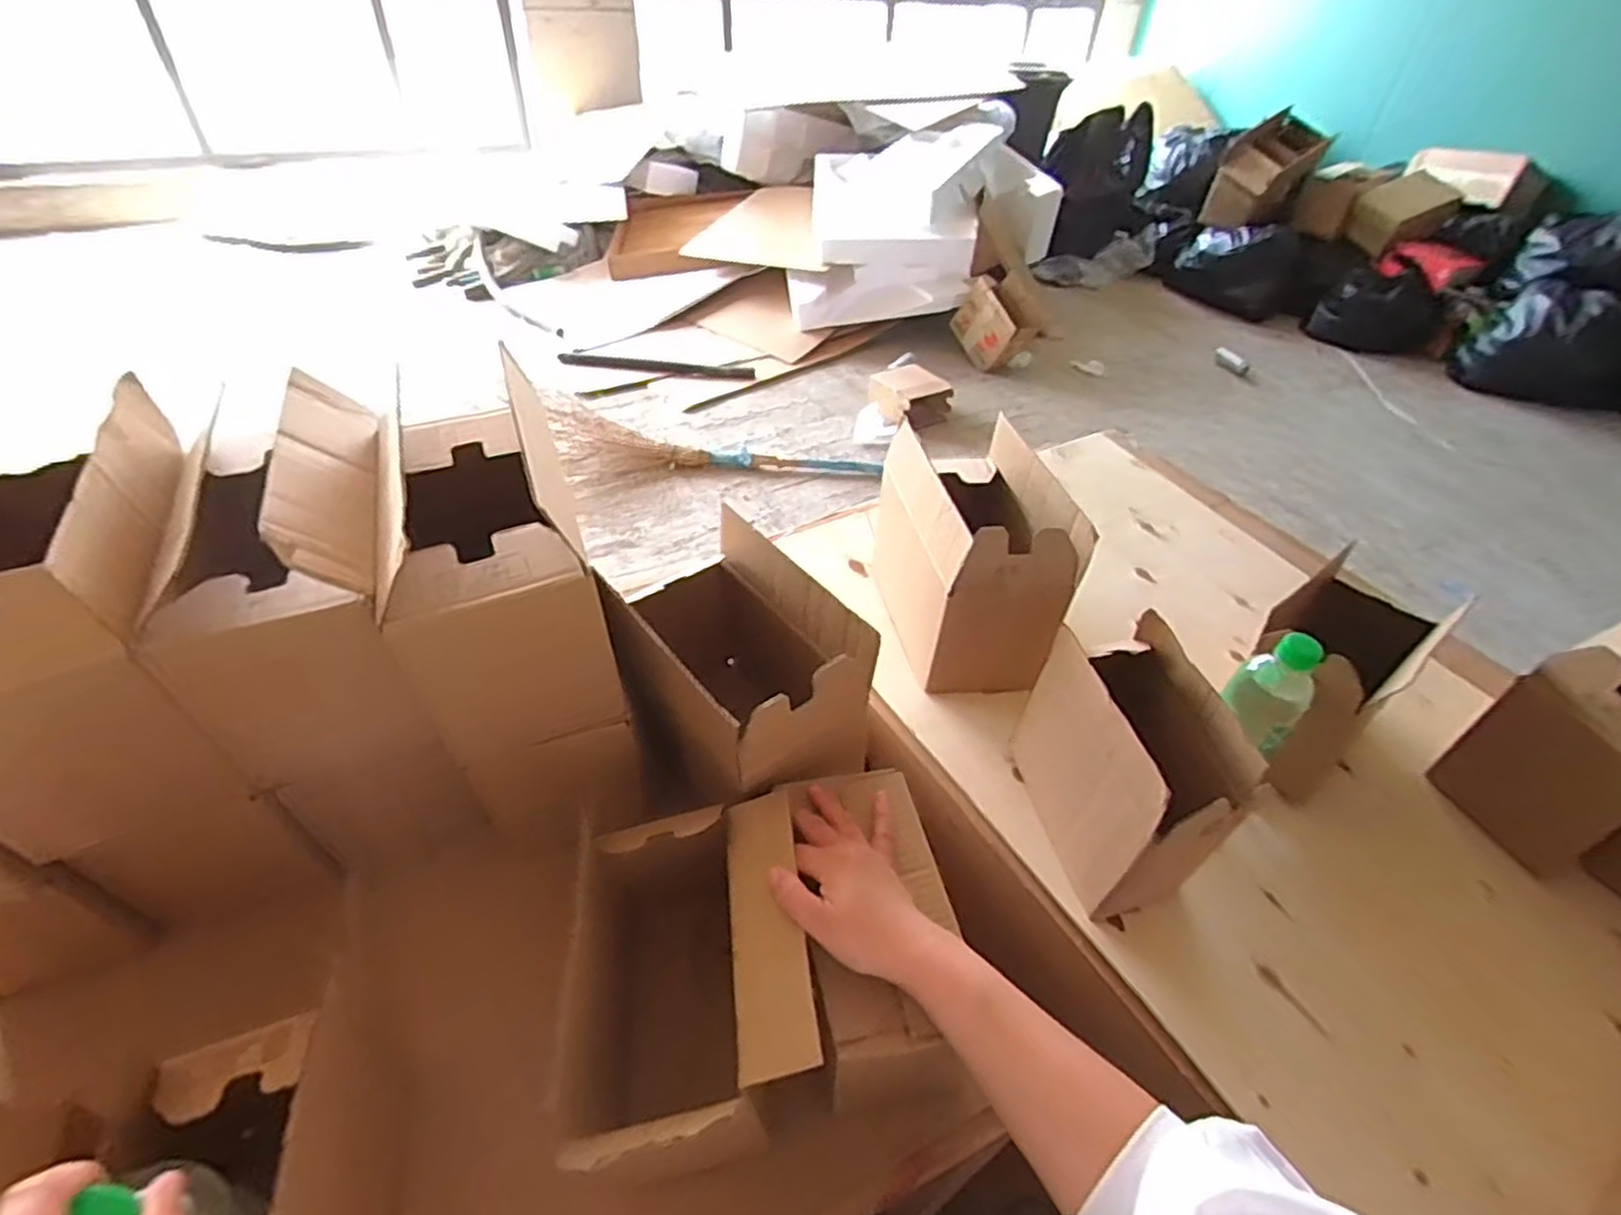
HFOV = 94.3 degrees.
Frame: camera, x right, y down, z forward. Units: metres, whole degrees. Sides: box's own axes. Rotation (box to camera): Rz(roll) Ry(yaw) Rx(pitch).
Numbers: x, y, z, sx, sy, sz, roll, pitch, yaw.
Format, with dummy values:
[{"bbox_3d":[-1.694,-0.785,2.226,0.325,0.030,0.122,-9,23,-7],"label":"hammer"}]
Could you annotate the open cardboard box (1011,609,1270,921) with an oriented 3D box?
[{"bbox_3d":[0.287,0.139,0.684,0.140,0.186,0.219,-3,44,-8],"label":"open cardboard box"}]

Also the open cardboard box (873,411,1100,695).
[{"bbox_3d":[0.180,-0.057,0.850,0.138,0.210,0.244,-6,45,-12],"label":"open cardboard box"}]

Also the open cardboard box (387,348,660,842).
[{"bbox_3d":[-0.243,0.016,0.629,0.137,0.341,0.218,-13,46,-18],"label":"open cardboard box"}]

